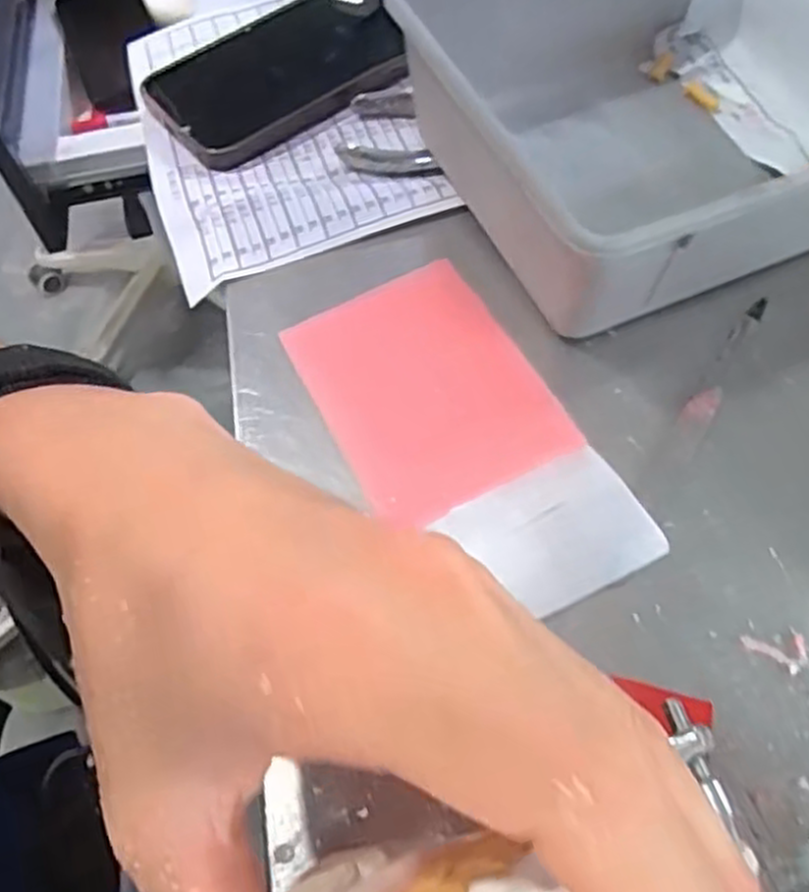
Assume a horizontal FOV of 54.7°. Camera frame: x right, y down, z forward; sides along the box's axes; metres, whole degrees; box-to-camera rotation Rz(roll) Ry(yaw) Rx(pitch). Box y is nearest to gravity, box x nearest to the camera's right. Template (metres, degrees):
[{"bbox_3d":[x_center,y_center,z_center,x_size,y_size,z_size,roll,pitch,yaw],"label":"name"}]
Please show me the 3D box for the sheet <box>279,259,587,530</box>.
[{"bbox_3d":[0.007,-0.022,0.284,0.073,0.004,0.098,-28,63,-5],"label":"sheet"}]

